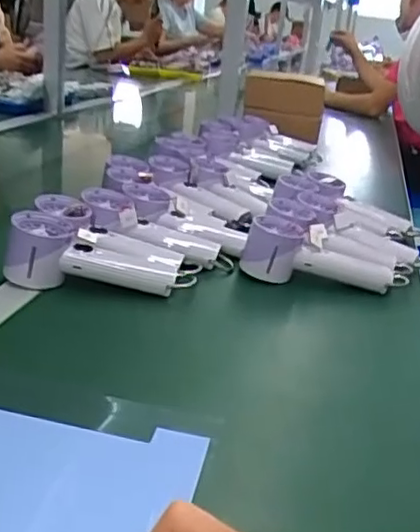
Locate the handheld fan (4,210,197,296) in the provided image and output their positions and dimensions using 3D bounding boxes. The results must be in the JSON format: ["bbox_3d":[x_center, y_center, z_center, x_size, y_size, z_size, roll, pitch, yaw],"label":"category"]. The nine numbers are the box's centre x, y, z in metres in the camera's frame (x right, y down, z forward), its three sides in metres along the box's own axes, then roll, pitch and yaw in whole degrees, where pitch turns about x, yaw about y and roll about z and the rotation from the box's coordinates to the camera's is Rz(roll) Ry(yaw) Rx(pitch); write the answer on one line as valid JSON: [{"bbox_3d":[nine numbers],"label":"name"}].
[{"bbox_3d":[-0.114,0.000,0.687,0.194,0.063,0.060,14,18,-11],"label":"handheld fan"}]

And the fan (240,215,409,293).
[{"bbox_3d":[0.136,-0.005,0.785,0.201,0.066,0.069,13,17,-12],"label":"fan"}]

